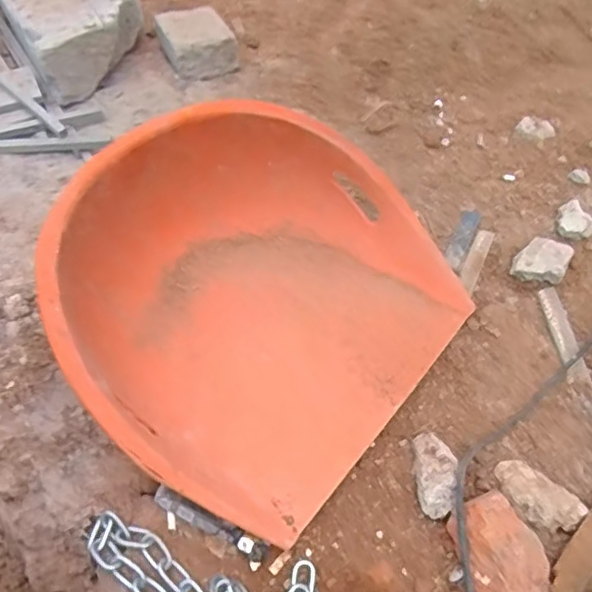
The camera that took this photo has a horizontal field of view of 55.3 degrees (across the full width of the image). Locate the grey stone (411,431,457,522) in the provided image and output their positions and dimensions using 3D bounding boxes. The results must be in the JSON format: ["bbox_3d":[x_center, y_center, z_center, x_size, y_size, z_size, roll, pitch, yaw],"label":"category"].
[{"bbox_3d":[0.145,0.182,0.588,0.038,0.031,0.093,4,49,4],"label":"grey stone"}]

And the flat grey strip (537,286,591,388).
[{"bbox_3d":[0.340,0.049,0.717,0.028,0.010,0.135,-7,62,-5],"label":"flat grey strip"}]

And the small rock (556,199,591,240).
[{"bbox_3d":[0.385,-0.104,0.781,0.046,0.023,0.060,10,49,9],"label":"small rock"}]

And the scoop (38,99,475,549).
[{"bbox_3d":[-0.039,-0.019,0.636,0.368,0.220,0.436,32,56,25],"label":"scoop"}]

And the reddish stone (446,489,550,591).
[{"bbox_3d":[0.193,0.243,0.529,0.069,0.037,0.105,-25,70,-5],"label":"reddish stone"}]

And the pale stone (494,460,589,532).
[{"bbox_3d":[0.242,0.202,0.571,0.045,0.022,0.085,-37,58,-27],"label":"pale stone"}]

